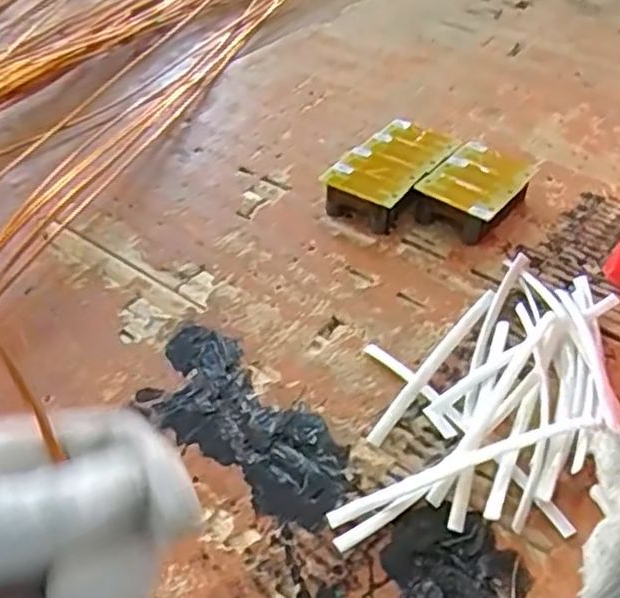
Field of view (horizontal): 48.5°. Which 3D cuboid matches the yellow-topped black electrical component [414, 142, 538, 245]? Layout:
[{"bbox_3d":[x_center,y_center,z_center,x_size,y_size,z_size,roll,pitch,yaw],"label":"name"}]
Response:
[{"bbox_3d":[0.141,-0.091,0.589,0.069,0.037,0.097,31,51,28],"label":"yellow-topped black electrical component"}]

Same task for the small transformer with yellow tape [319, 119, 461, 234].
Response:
[{"bbox_3d":[0.073,-0.112,0.613,0.071,0.037,0.129,28,49,26],"label":"small transformer with yellow tape"}]

